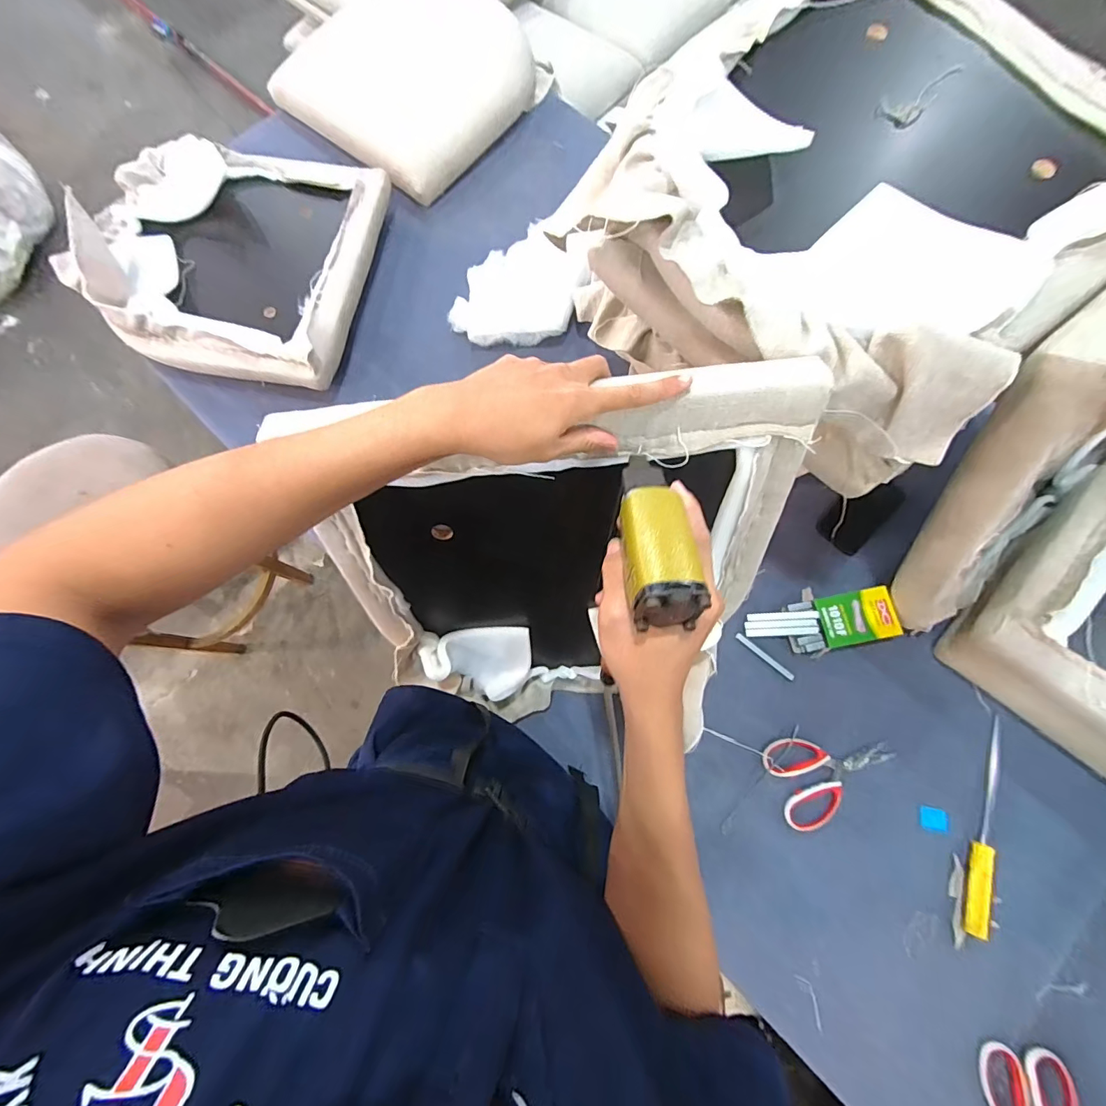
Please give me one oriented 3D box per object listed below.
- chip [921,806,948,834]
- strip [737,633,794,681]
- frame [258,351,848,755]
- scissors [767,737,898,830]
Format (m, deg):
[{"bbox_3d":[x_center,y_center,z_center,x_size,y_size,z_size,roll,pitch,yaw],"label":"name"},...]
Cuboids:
[{"bbox_3d":[0.542,0.379,0.665,0.035,0.007,0.030,11,76,3],"label":"chip"},{"bbox_3d":[0.323,0.157,0.714,0.100,0.008,0.010,41,79,10],"label":"strip"},{"bbox_3d":[0.016,0.062,0.555,0.434,0.543,0.066,-6,49,0],"label":"frame"},{"bbox_3d":[0.403,0.313,0.670,0.178,0.009,0.117,-16,76,-4],"label":"scissors"}]

